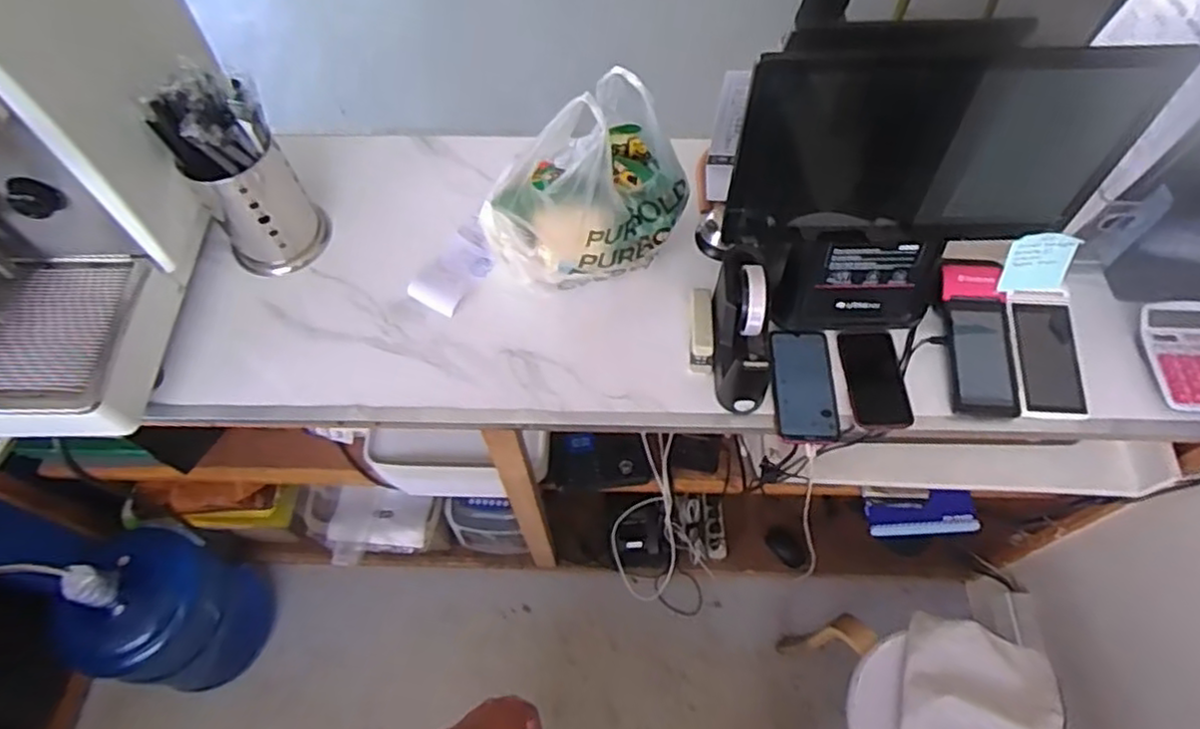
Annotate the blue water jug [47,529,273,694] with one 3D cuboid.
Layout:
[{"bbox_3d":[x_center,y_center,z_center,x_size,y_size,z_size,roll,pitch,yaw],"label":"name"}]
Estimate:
[{"bbox_3d":[-0.842,0.474,1.349,0.269,0.433,0.273,11,61,7],"label":"blue water jug"}]

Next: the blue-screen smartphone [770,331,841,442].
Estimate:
[{"bbox_3d":[0.261,0.024,0.891,0.077,0.010,0.155,3,61,2],"label":"blue-screen smartphone"}]

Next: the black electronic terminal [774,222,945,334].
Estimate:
[{"bbox_3d":[0.327,-0.099,0.875,0.195,0.148,0.074,8,61,5],"label":"black electronic terminal"}]

